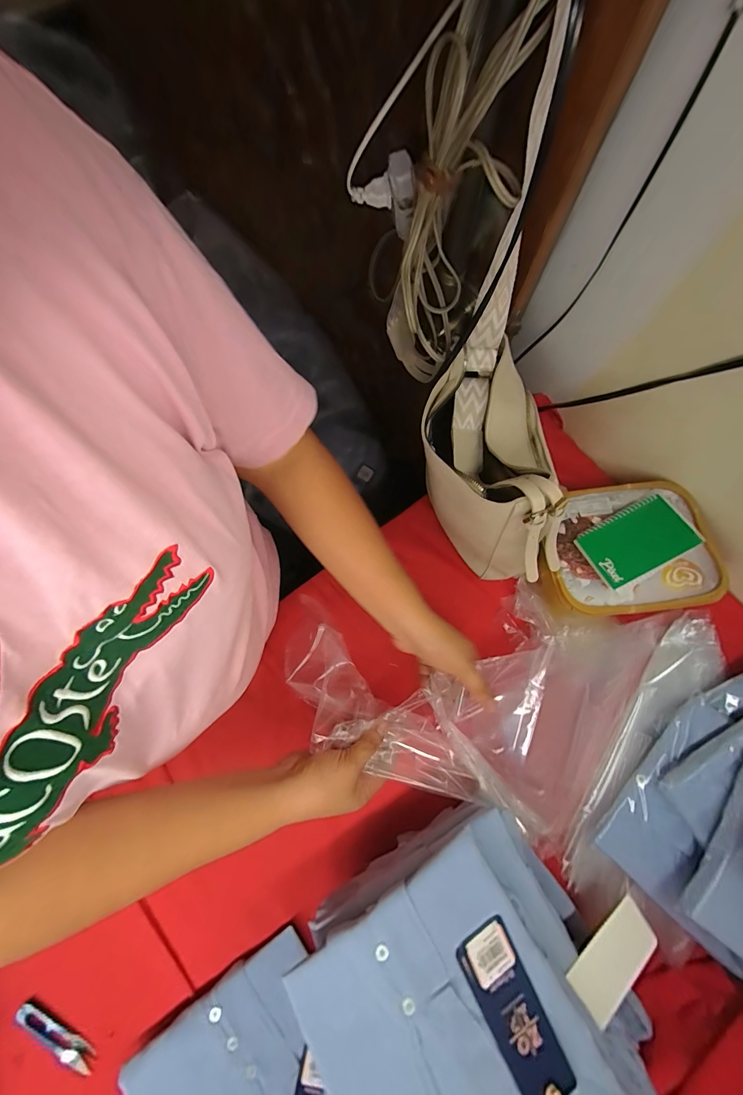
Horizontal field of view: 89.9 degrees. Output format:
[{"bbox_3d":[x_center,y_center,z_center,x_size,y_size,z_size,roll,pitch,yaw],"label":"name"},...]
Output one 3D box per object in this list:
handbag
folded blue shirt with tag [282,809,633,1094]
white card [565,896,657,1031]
[{"bbox_3d":[0.131,-0.099,0.463,0.146,0.224,0.266,-5,78,-1],"label":"handbag"},{"bbox_3d":[0.083,0.416,0.308,0.229,0.029,0.247,-30,74,-12],"label":"folded blue shirt with tag"},{"bbox_3d":[0.236,0.399,0.362,0.106,0.004,0.044,-19,69,-26],"label":"white card"}]

